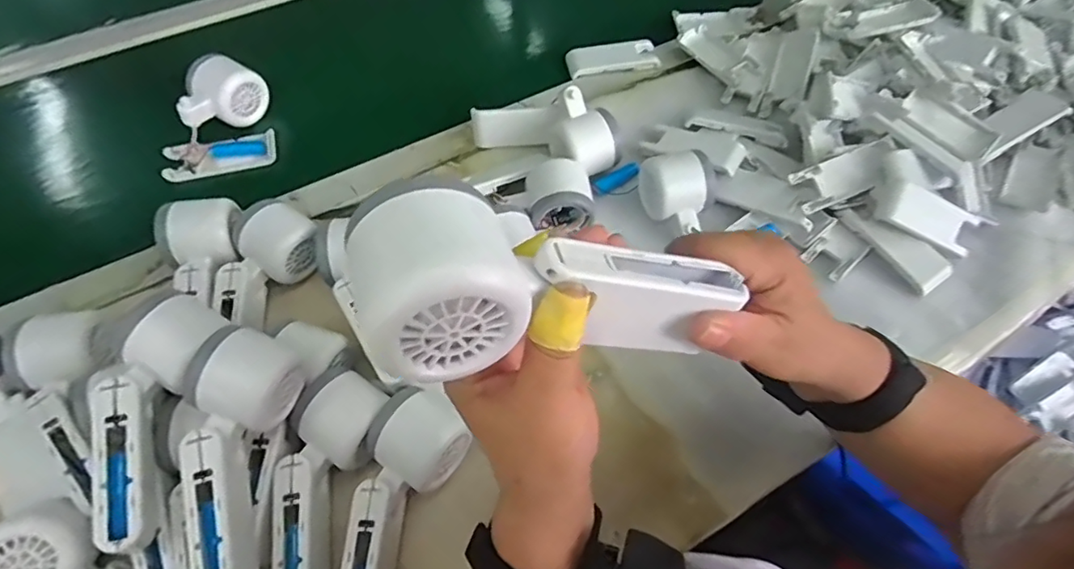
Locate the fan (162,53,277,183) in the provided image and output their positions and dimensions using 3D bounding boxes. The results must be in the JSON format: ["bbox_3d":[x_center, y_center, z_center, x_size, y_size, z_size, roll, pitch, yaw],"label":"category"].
[{"bbox_3d":[-0.324,-0.170,0.565,0.099,0.051,0.121,-10,60,-8],"label":"fan"}]

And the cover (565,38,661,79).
[{"bbox_3d":[0.088,-0.264,0.648,0.104,0.026,0.036,-7,60,-6],"label":"cover"}]

